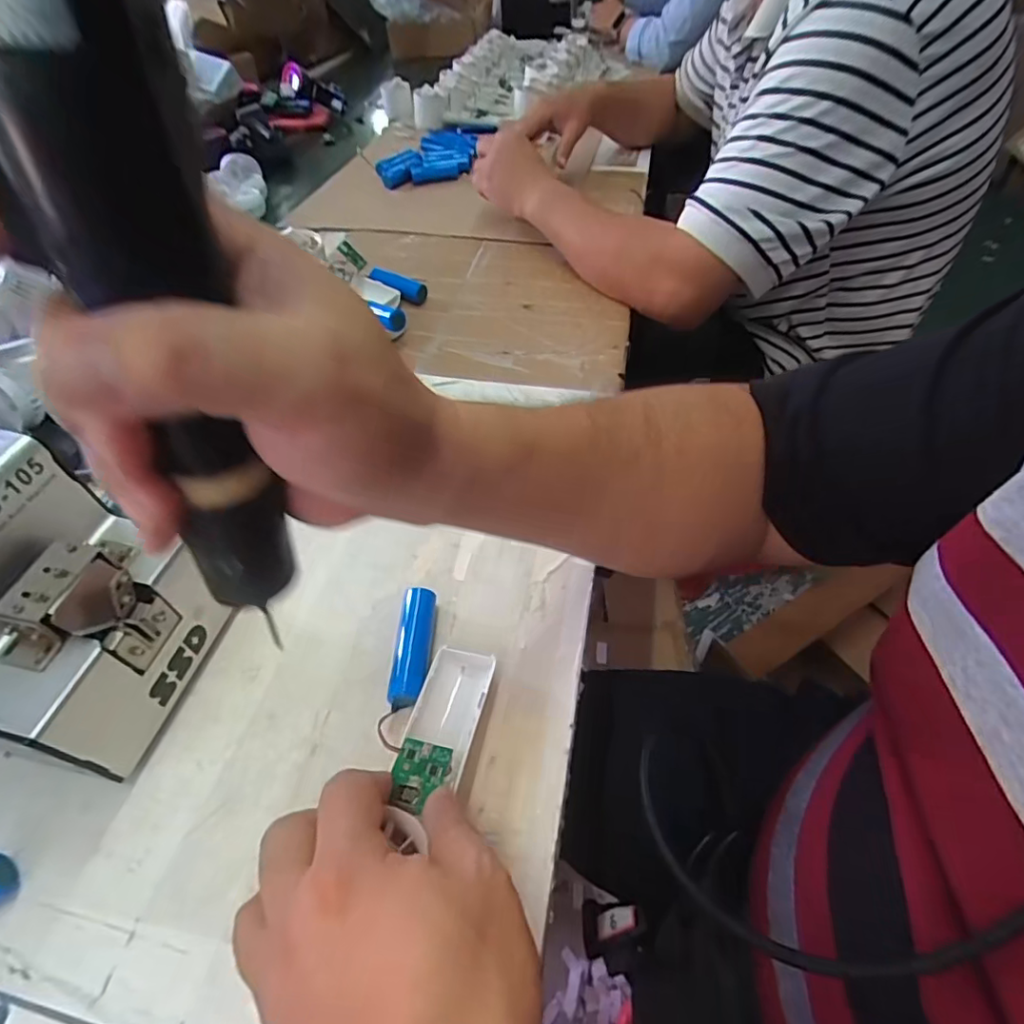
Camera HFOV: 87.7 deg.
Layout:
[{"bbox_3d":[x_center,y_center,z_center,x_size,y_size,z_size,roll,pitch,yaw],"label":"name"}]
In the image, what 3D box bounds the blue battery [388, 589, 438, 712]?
[{"bbox_3d":[-0.063,0.084,0.338,0.021,0.020,0.071,2,51,3],"label":"blue battery"}]

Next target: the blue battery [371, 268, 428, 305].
[{"bbox_3d":[-0.132,-0.259,0.606,0.072,0.019,0.019,28,56,6],"label":"blue battery"}]

